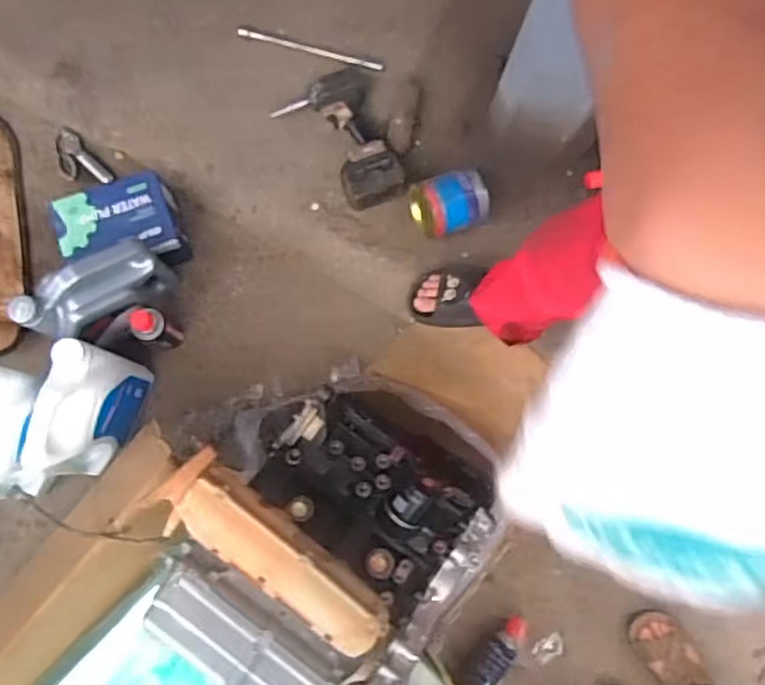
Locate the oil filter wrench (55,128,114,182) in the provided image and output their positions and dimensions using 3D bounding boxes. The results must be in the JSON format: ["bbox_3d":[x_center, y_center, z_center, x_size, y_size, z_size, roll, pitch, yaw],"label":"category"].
[{"bbox_3d":[-0.650,-0.384,1.411,0.075,0.025,0.143,-42,82,-7],"label":"oil filter wrench"}]

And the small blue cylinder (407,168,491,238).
[{"bbox_3d":[0.135,-0.278,1.315,0.155,0.114,0.113,-11,83,-4],"label":"small blue cylinder"}]

